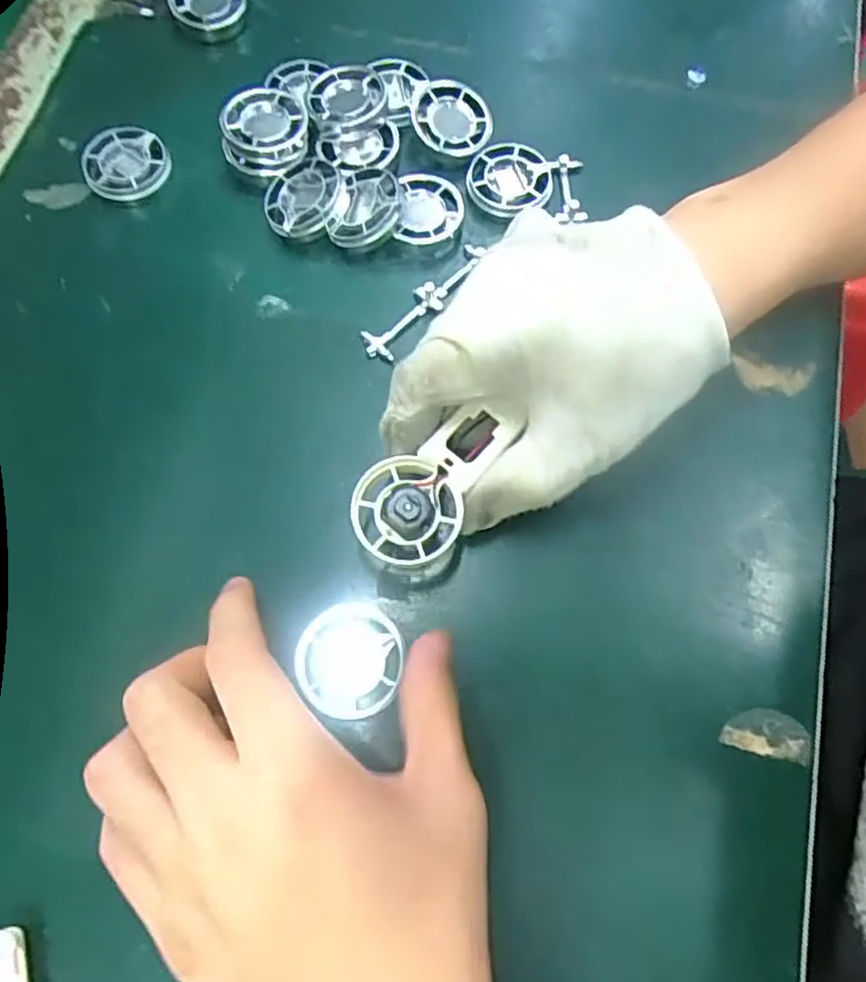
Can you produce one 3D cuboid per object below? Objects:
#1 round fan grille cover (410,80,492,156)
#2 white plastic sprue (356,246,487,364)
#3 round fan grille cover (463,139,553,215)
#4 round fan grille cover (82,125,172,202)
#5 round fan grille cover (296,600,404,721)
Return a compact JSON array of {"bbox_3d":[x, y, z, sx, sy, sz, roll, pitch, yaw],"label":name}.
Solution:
[{"bbox_3d":[0.009,-0.178,0.326,0.039,0.012,0.039,-1,71,1],"label":"round fan grille cover"},{"bbox_3d":[-0.003,-0.084,0.303,0.016,0.008,0.071,40,76,14],"label":"white plastic sprue"},{"bbox_3d":[0.035,-0.146,0.319,0.038,0.006,0.038,0,71,1],"label":"round fan grille cover"},{"bbox_3d":[-0.144,-0.154,0.325,0.039,0.011,0.040,0,71,1],"label":"round fan grille cover"},{"bbox_3d":[-0.029,0.061,0.247,0.037,0.012,0.037,0,71,1],"label":"round fan grille cover"}]

